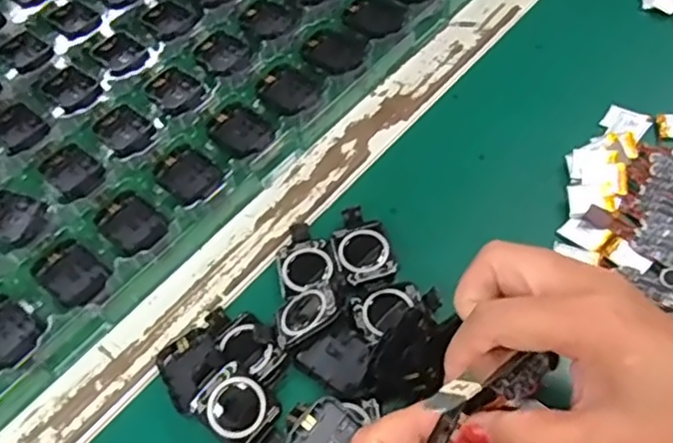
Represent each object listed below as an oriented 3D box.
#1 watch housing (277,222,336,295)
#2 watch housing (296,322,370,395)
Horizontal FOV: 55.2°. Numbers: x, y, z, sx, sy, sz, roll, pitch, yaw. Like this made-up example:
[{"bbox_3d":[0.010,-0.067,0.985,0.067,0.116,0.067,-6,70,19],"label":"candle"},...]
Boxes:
[{"bbox_3d":[-0.019,0.021,0.374,0.031,0.011,0.042,-13,57,-4],"label":"watch housing"},{"bbox_3d":[0.001,0.070,0.335,0.037,0.010,0.032,33,92,23],"label":"watch housing"}]

